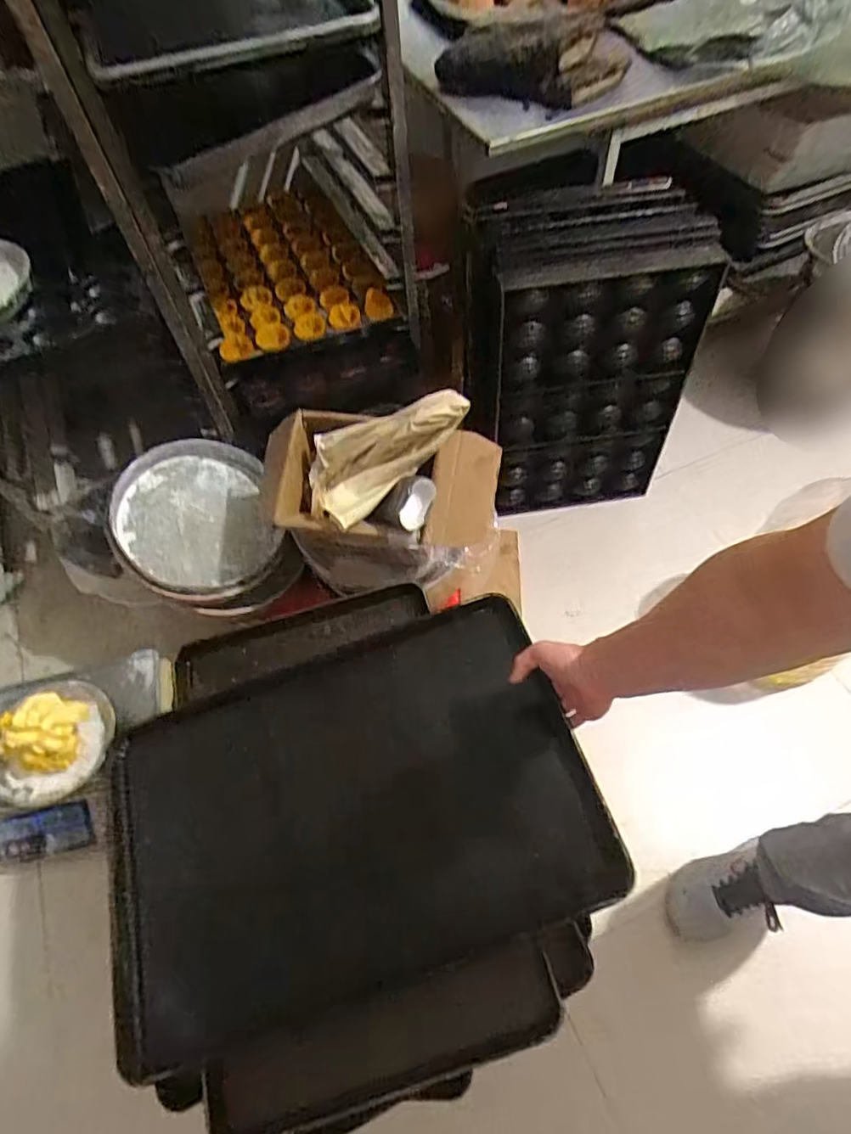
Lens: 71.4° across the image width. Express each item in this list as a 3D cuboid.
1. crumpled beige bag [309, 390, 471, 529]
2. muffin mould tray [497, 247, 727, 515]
[{"bbox_3d":[-0.063,-0.175,0.923,0.292,0.065,0.155,-29,58,18],"label":"crumpled beige bag"},{"bbox_3d":[0.347,-0.348,1.249,0.402,0.587,0.048,-8,53,-3],"label":"muffin mould tray"}]

